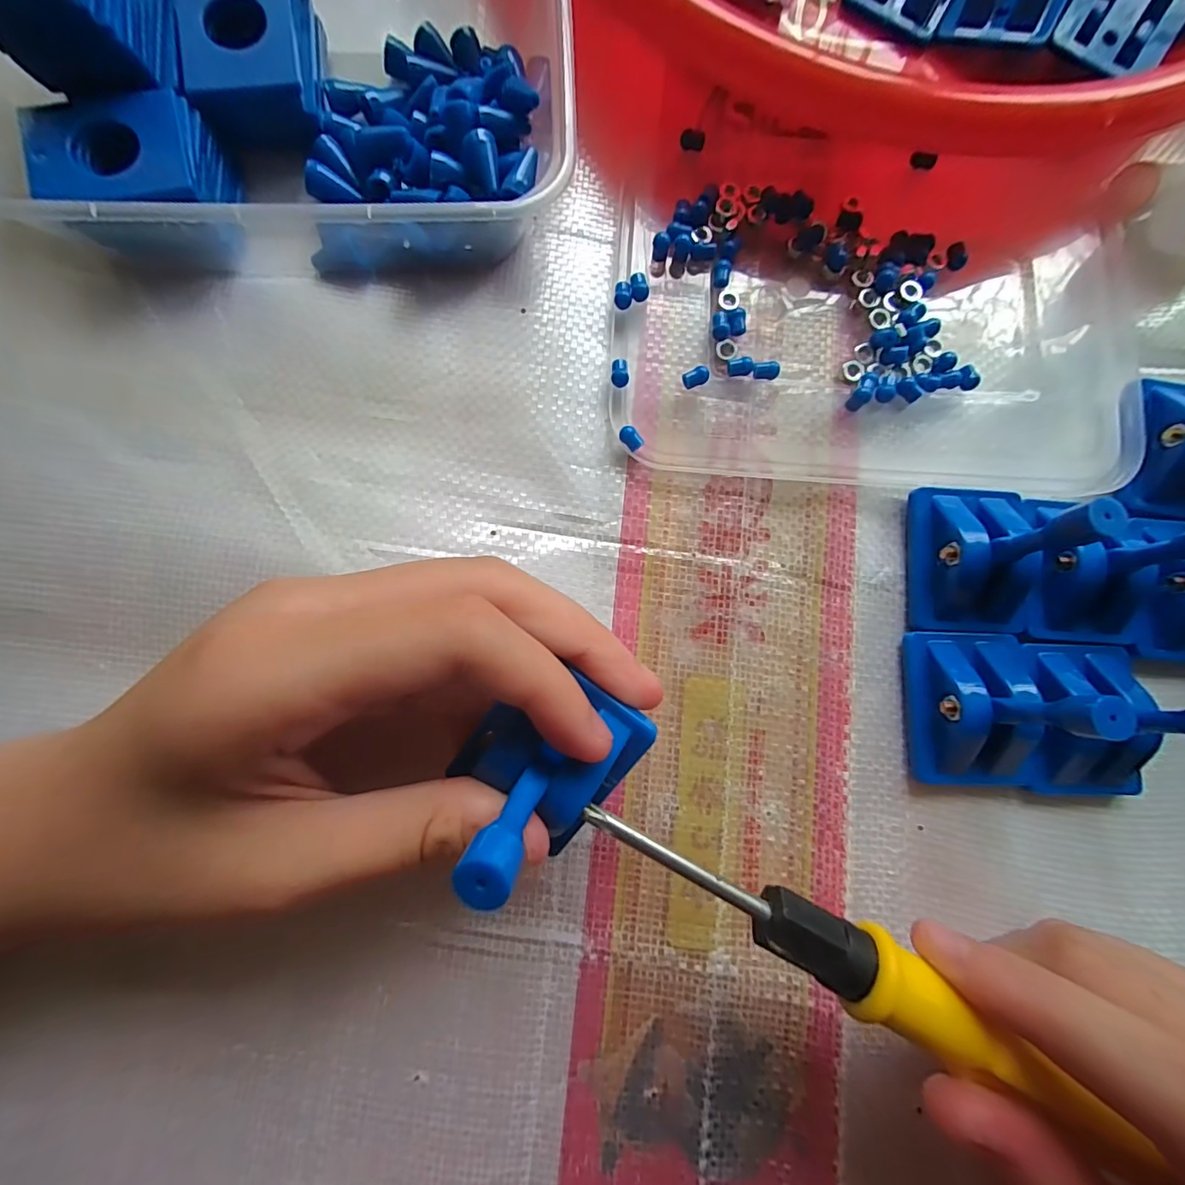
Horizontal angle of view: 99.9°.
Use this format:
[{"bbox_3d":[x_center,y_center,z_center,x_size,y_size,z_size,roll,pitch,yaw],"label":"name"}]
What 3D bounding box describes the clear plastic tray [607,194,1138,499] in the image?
[{"bbox_3d":[0.093,-0.080,0.160,0.167,0.011,0.086,4,83,-2],"label":"clear plastic tray"}]

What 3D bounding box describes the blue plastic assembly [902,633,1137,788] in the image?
[{"bbox_3d":[0.113,0.033,0.130,0.034,0.045,0.044,2,83,-2],"label":"blue plastic assembly"}]

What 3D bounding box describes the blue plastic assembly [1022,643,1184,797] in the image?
[{"bbox_3d":[0.147,0.036,0.130,0.031,0.042,0.044,3,83,-2],"label":"blue plastic assembly"}]

